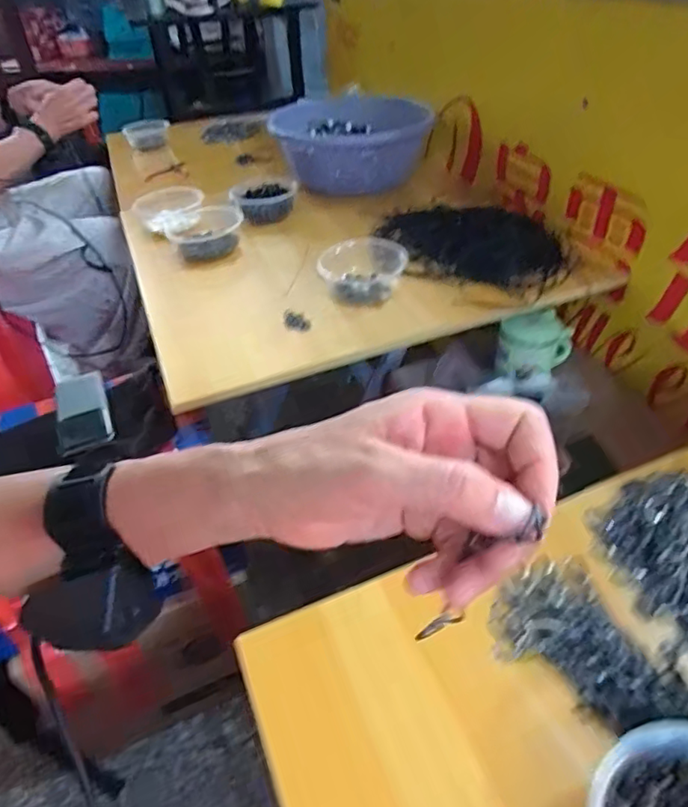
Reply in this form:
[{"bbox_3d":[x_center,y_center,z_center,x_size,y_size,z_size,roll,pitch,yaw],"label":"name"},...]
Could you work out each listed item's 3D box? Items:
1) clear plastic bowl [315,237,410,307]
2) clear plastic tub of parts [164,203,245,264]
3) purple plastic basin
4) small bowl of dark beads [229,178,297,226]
[{"bbox_3d":[0.026,-0.172,0.741,0.106,0.053,0.099,-2,42,2],"label":"clear plastic bowl"},{"bbox_3d":[-0.214,-0.255,0.879,0.121,0.059,0.113,-13,42,-10],"label":"clear plastic tub of parts"},{"bbox_3d":[0.012,-0.457,1.023,0.272,0.115,0.227,-12,42,-8],"label":"purple plastic basin"},{"bbox_3d":[-0.131,-0.334,0.947,0.104,0.059,0.097,-4,42,0],"label":"small bowl of dark beads"}]

